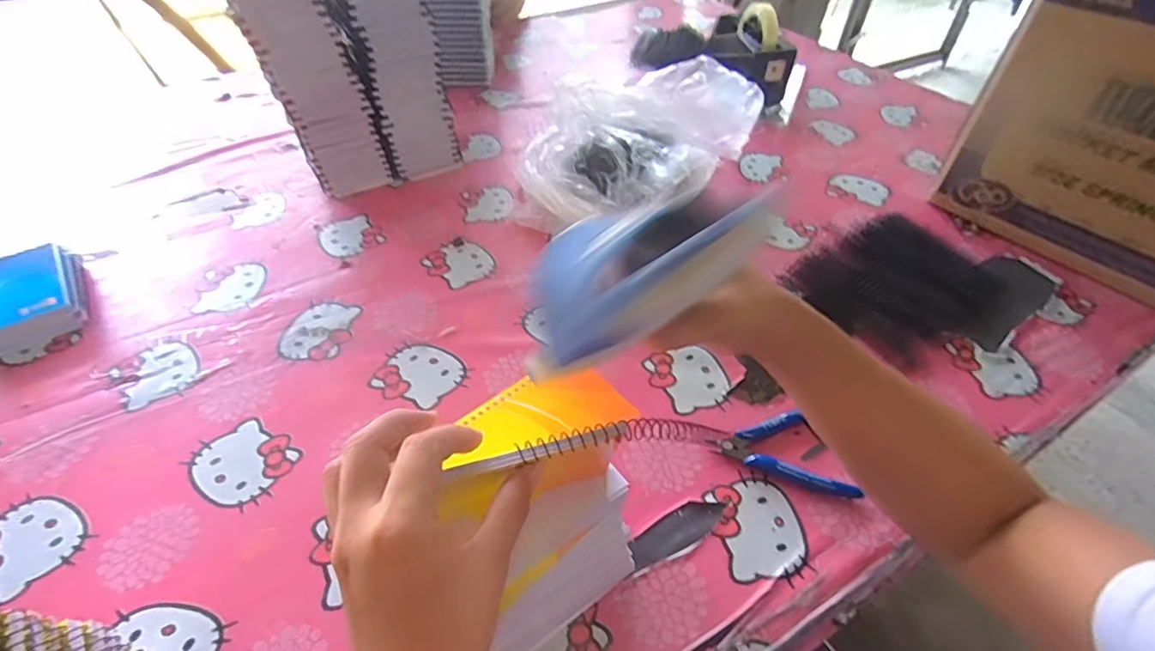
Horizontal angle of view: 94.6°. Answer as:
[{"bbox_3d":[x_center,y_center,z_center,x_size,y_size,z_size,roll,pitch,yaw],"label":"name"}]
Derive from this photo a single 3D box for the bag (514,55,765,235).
[{"bbox_3d":[0.066,-0.254,0.714,0.324,0.138,0.210,-22,51,-19],"label":"bag"}]

